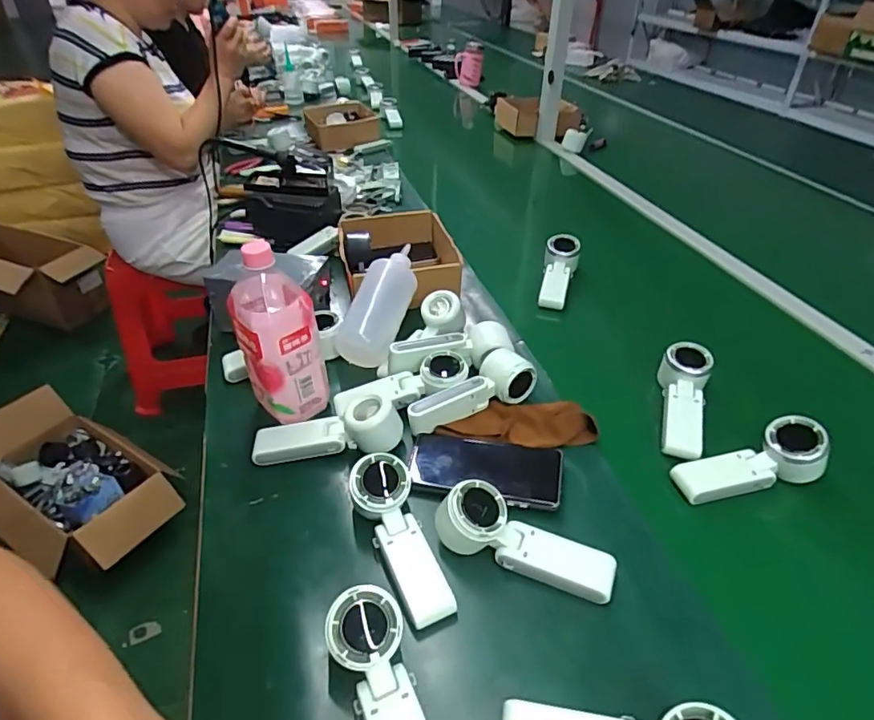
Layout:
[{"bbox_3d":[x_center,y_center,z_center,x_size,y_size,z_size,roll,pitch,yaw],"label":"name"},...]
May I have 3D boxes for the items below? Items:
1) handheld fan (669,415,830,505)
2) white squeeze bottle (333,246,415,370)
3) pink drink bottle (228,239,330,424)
[{"bbox_3d":[0.339,0.116,0.583,0.160,0.049,0.055,-19,40,0],"label":"handheld fan"},{"bbox_3d":[-0.076,-0.086,0.763,0.078,0.069,0.195,19,77,21],"label":"white squeeze bottle"},{"bbox_3d":[-0.186,-0.032,0.626,0.089,0.224,0.103,-12,40,-16],"label":"pink drink bottle"}]

